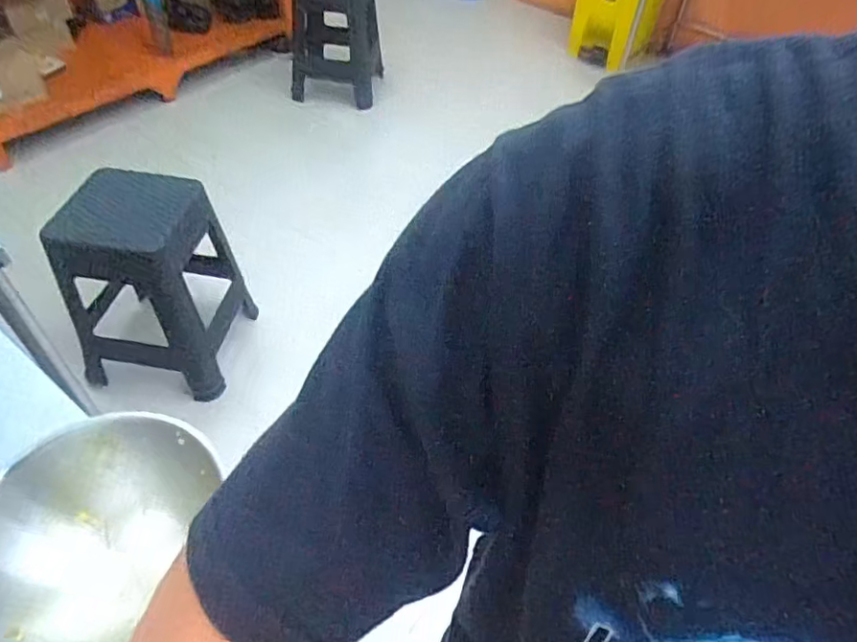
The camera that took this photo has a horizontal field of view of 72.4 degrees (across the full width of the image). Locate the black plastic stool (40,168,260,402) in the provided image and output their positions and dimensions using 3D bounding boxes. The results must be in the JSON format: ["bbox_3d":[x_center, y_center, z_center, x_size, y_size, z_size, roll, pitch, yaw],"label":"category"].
[{"bbox_3d":[-0.697,-0.097,1.513,0.312,0.563,0.376,12,49,8],"label":"black plastic stool"}]

